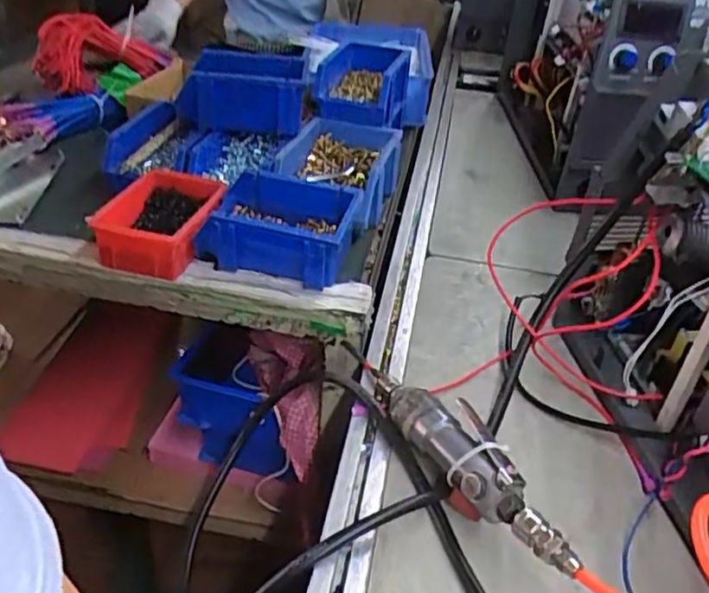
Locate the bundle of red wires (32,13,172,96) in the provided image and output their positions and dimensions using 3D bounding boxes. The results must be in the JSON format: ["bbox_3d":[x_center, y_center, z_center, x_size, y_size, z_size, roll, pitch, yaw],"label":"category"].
[{"bbox_3d":[-0.396,-0.370,1.049,0.190,0.107,0.073,-10,39,-16],"label":"bundle of red wires"}]

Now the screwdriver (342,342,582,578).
[{"bbox_3d":[0.069,0.114,0.565,0.047,0.061,0.307,-19,42,-26],"label":"screwdriver"}]

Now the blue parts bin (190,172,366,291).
[{"bbox_3d":[-0.082,-0.072,0.736,0.157,0.071,0.103,12,38,9],"label":"blue parts bin"}]

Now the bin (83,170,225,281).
[{"bbox_3d":[-0.211,-0.086,0.743,0.105,0.054,0.149,8,37,4],"label":"bin"}]

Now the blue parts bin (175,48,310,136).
[{"bbox_3d":[-0.138,-0.263,0.868,0.157,0.076,0.105,4,37,1],"label":"blue parts bin"}]

